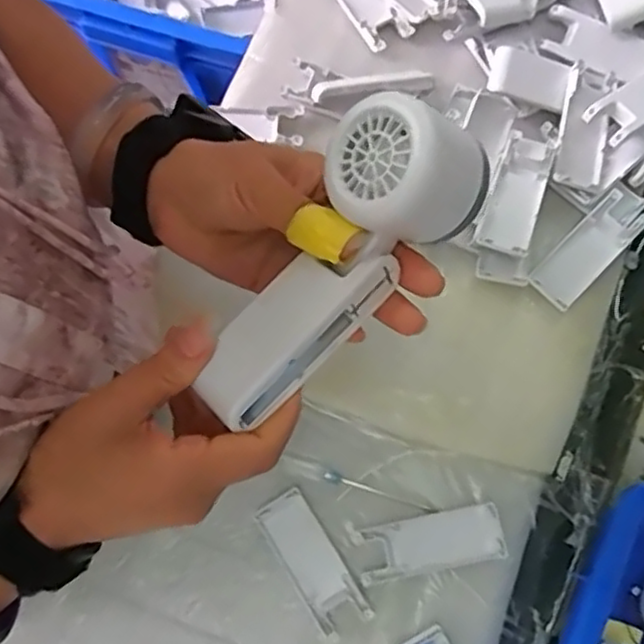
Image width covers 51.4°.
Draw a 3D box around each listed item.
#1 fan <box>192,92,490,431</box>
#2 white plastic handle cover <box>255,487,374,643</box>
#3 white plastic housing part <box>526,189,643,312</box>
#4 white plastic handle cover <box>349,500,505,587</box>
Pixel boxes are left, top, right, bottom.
[{"bbox_3d":[0.003,-0.025,0.298,0.065,0.040,0.156,39,95,10],"label":"fan"},{"bbox_3d":[-0.008,0.175,0.487,0.040,0.005,0.103,-32,78,-6],"label":"white plastic handle cover"},{"bbox_3d":[0.208,-0.055,0.528,0.105,0.020,0.039,-44,79,-8],"label":"white plastic housing part"},{"bbox_3d":[0.077,0.162,0.489,0.106,0.010,0.040,-11,76,-1],"label":"white plastic handle cover"}]

